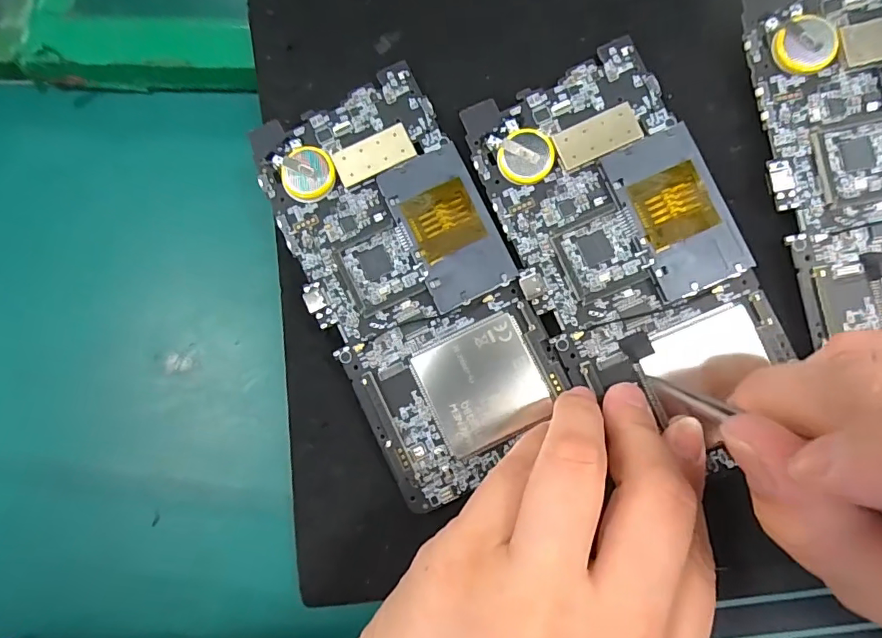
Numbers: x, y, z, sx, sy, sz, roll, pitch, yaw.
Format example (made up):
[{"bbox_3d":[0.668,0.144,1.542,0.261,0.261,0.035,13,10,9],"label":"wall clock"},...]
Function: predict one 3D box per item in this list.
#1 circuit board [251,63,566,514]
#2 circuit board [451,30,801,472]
[{"bbox_3d":[-0.011,-0.014,0.183,0.071,0.006,0.148,-25,76,1],"label":"circuit board"},{"bbox_3d":[0.066,-0.026,0.178,0.071,0.009,0.136,-23,83,1],"label":"circuit board"}]

